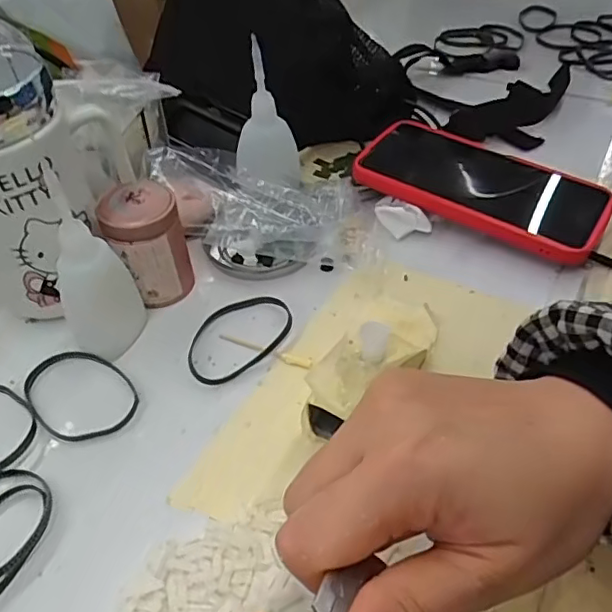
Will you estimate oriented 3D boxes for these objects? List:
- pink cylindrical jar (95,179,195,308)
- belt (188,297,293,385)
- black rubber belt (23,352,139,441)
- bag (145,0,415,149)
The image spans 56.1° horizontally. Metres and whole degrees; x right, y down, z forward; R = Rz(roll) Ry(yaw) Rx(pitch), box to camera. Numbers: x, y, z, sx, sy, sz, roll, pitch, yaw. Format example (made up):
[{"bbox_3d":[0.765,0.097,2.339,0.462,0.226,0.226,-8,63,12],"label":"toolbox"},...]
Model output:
[{"bbox_3d":[-0.095,-0.038,0.349,0.043,0.065,0.043,-13,47,-9],"label":"pink cylindrical jar"},{"bbox_3d":[-0.040,0.017,0.336,0.071,0.004,0.047,-34,54,-28],"label":"belt"},{"bbox_3d":[-0.123,0.048,0.313,0.050,0.006,0.062,-30,52,-25],"label":"black rubber belt"},{"bbox_3d":[-0.023,-0.217,0.484,0.223,0.110,0.092,23,48,25],"label":"bag"}]

